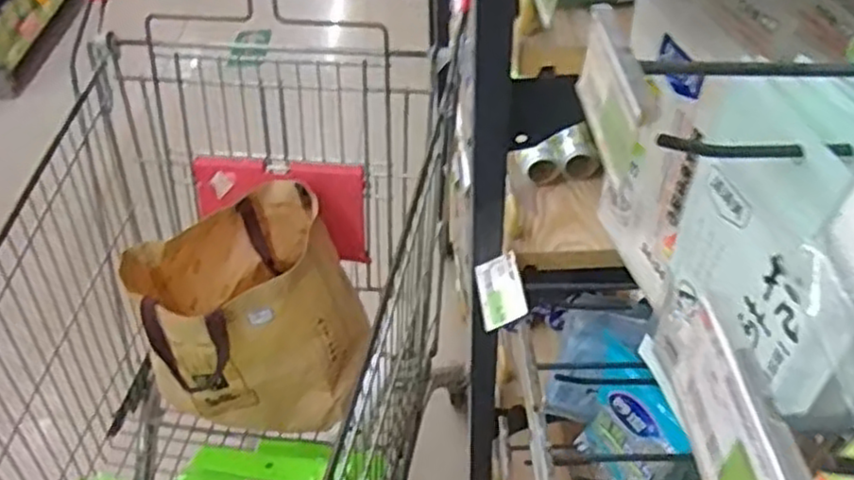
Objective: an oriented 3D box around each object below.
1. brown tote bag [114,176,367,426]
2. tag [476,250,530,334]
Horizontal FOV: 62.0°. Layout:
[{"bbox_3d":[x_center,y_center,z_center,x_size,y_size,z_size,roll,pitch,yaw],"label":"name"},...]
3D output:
[{"bbox_3d":[-0.243,0.111,1.014,0.260,0.281,0.223,-25,47,-21],"label":"brown tote bag"},{"bbox_3d":[0.069,0.049,0.670,0.043,0.009,0.076,-17,50,10],"label":"tag"}]

